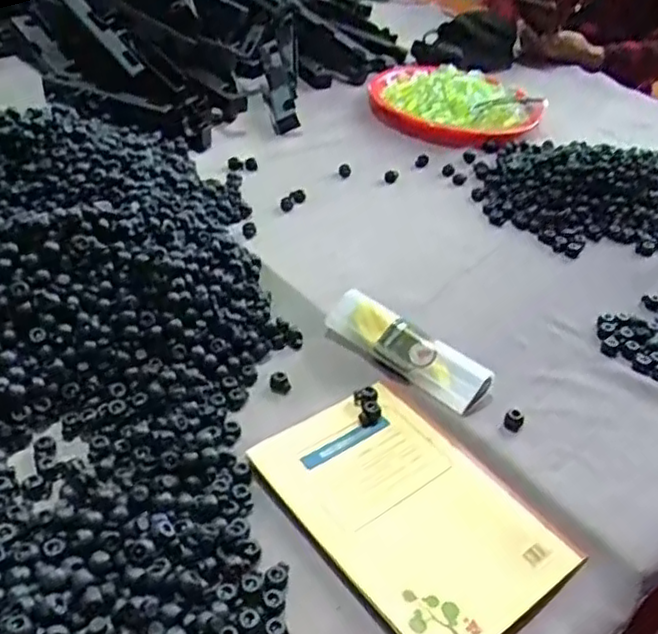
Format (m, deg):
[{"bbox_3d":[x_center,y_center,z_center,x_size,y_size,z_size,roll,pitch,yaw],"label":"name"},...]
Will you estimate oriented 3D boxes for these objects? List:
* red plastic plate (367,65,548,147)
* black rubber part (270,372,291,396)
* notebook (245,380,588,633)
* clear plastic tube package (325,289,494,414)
[{"bbox_3d":[0.185,-0.319,1.037,0.240,0.033,0.257,5,38,-4],"label":"red plastic plate"},{"bbox_3d":[-0.041,0.054,0.585,0.017,0.009,0.019,5,38,-4],"label":"black rubber part"},{"bbox_3d":[0.055,0.128,0.491,0.136,0.010,0.202,-22,47,-33],"label":"notebook"},{"bbox_3d":[0.063,0.028,0.597,0.153,0.033,0.038,34,45,30],"label":"clear plastic tube package"}]

